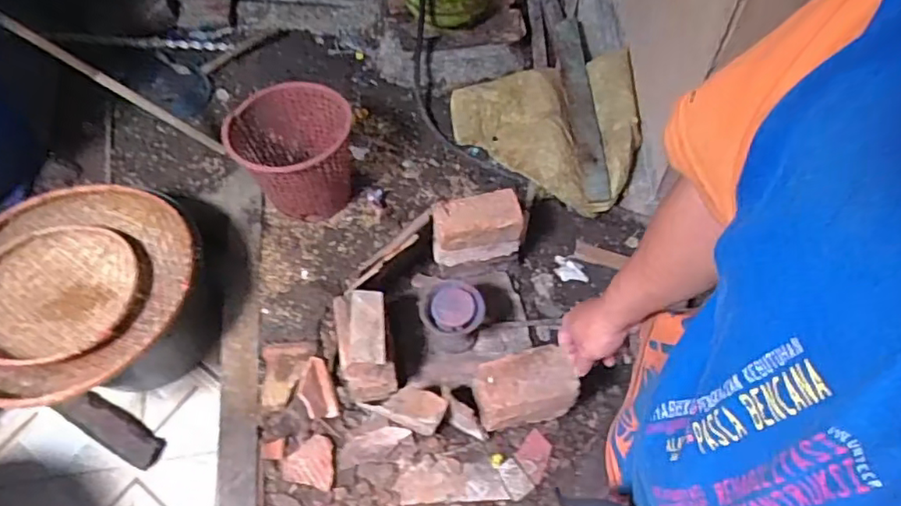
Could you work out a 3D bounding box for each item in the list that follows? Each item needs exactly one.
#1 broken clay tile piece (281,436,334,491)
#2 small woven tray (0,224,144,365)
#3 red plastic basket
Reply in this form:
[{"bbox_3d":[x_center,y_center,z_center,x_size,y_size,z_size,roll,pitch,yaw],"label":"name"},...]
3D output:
[{"bbox_3d":[-0.304,0.454,1.335,0.113,0.011,0.103,12,60,7],"label":"broken clay tile piece"},{"bbox_3d":[-0.905,0.091,1.401,0.366,0.084,0.363,-8,59,-5],"label":"small woven tray"},{"bbox_3d":[-0.412,-0.250,1.574,0.296,0.271,0.280,0,59,0],"label":"red plastic basket"}]

